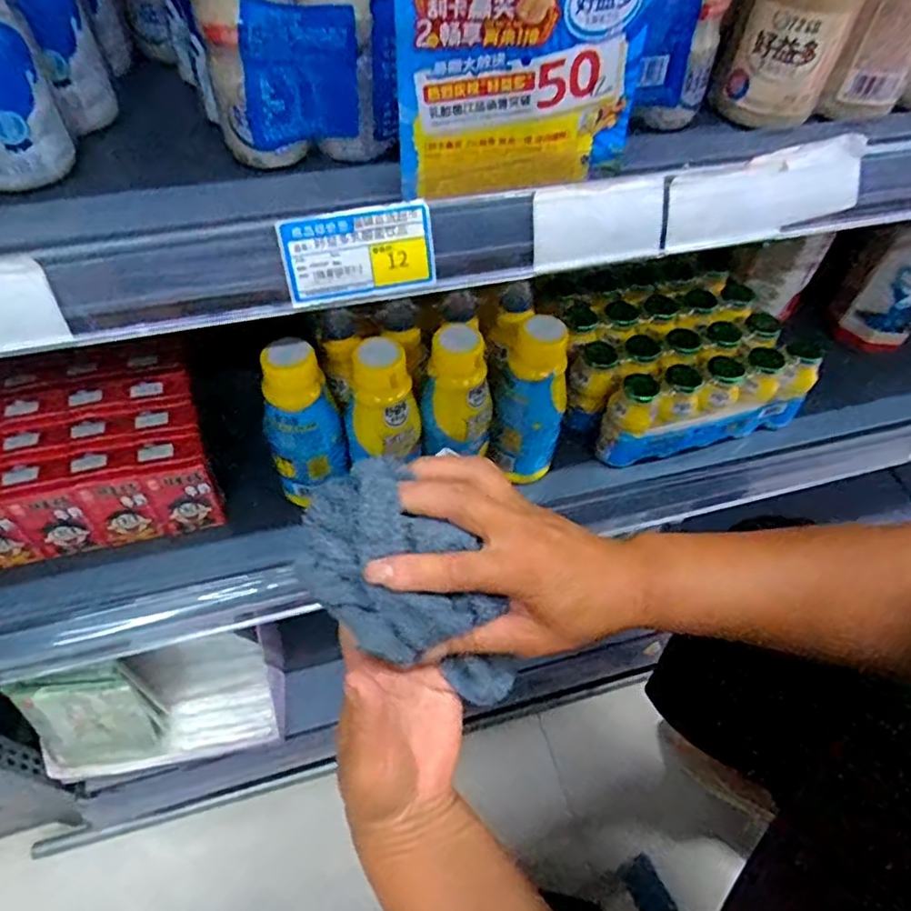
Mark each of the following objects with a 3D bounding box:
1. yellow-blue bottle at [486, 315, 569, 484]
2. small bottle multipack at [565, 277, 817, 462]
[{"bbox_3d":[0.068,-0.045,0.557,0.053,0.162,0.054,28,56,17],"label":"yellow-blue bottle"},{"bbox_3d":[0.223,-0.091,0.646,0.237,0.088,0.157,-13,54,-12],"label":"small bottle multipack"}]

